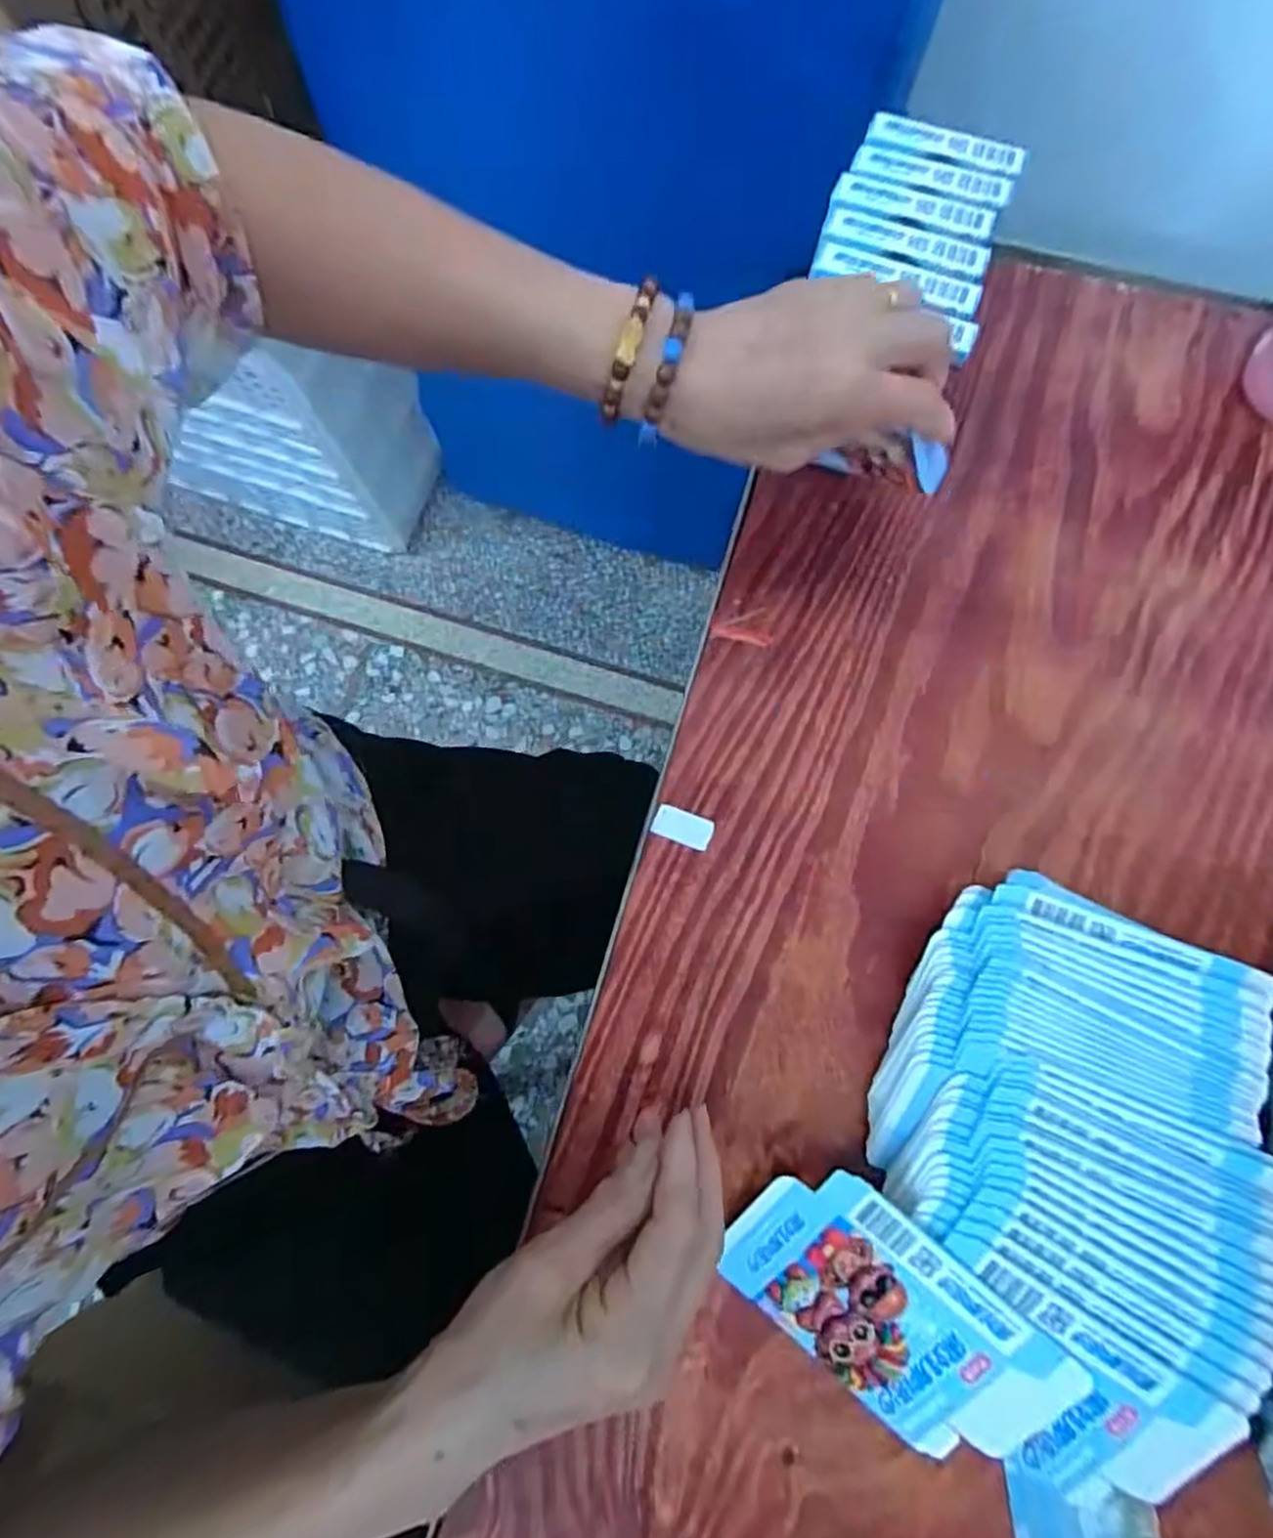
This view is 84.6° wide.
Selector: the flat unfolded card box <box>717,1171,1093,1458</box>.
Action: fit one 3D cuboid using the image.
[{"bbox_3d":[0.113,0.247,0.313,0.146,0.005,0.083,38,103,9],"label":"flat unfolded card box"}]

